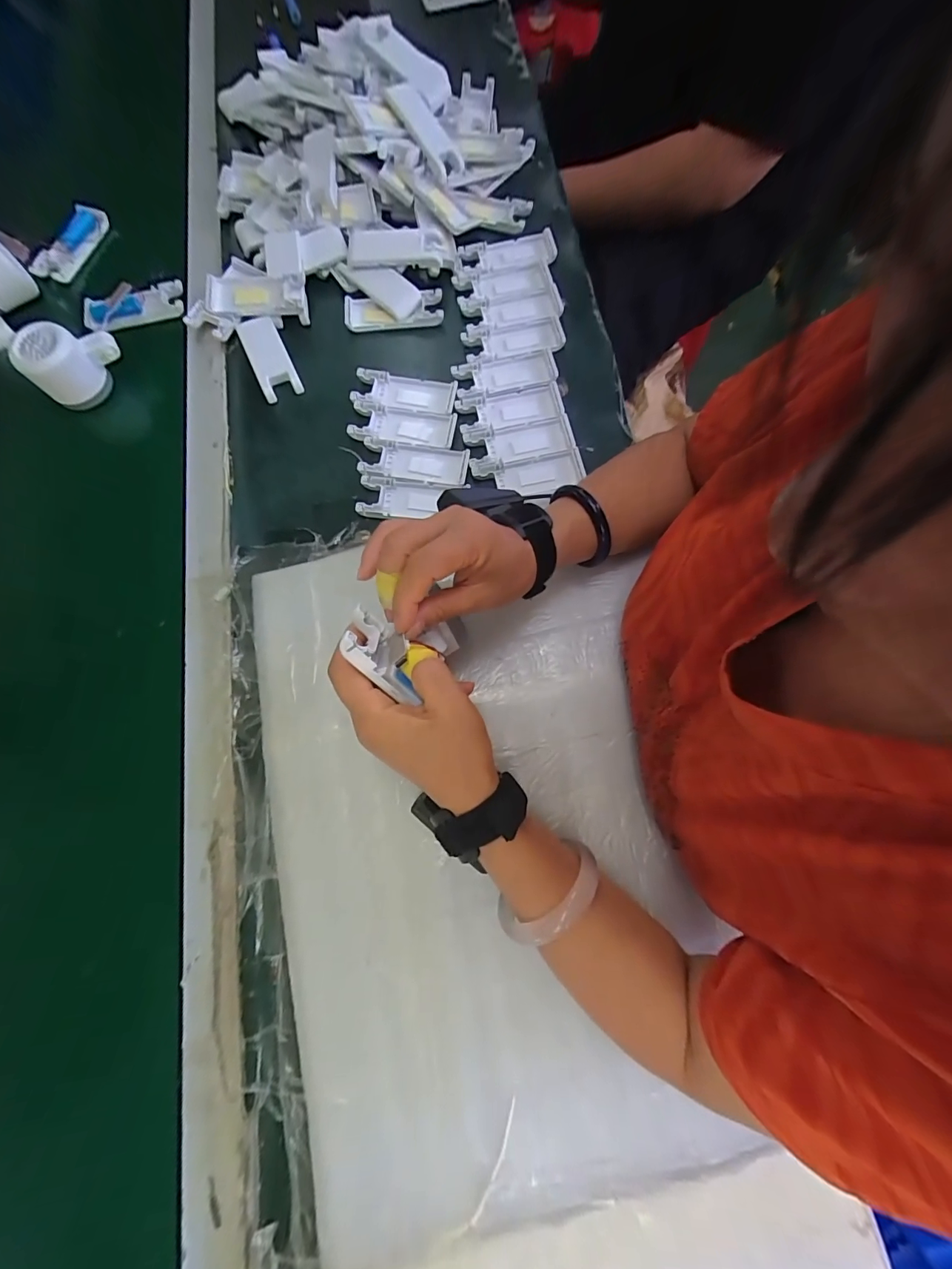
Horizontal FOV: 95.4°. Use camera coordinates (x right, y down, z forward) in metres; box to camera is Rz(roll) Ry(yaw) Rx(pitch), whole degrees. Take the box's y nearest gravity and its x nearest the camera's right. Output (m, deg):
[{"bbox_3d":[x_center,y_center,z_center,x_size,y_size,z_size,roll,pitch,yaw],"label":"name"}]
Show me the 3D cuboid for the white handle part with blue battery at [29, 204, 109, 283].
[{"bbox_3d":[-0.467,-0.451,0.499,0.036,0.021,0.101,23,77,7],"label":"white handle part with blue battery"}]

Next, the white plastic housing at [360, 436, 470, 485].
[{"bbox_3d":[-0.060,-0.171,0.427,0.103,0.007,0.040,7,76,3],"label":"white plastic housing"}]

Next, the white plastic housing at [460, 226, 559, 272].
[{"bbox_3d":[0.037,-0.425,0.482,0.108,0.011,0.044,-15,76,-2],"label":"white plastic housing"}]

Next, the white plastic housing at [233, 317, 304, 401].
[{"bbox_3d":[-0.219,-0.293,0.456,0.040,0.014,0.100,-25,76,-5],"label":"white plastic housing"}]

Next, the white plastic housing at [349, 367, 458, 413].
[{"bbox_3d":[-0.073,-0.249,0.445,0.103,0.013,0.037,7,76,3],"label":"white plastic housing"}]

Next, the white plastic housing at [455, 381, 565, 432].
[{"bbox_3d":[0.034,-0.229,0.436,0.103,0.010,0.042,-12,76,-2],"label":"white plastic housing"}]

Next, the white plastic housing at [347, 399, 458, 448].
[{"bbox_3d":[-0.073,-0.213,0.437,0.105,0.008,0.041,8,76,3],"label":"white plastic housing"}]

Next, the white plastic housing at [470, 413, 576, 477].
[{"bbox_3d":[0.043,-0.185,0.425,0.104,0.007,0.040,-16,76,-3],"label":"white plastic housing"}]

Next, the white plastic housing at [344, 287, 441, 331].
[{"bbox_3d":[-0.090,-0.353,0.472,0.106,0.013,0.038,-4,75,0],"label":"white plastic housing"}]

